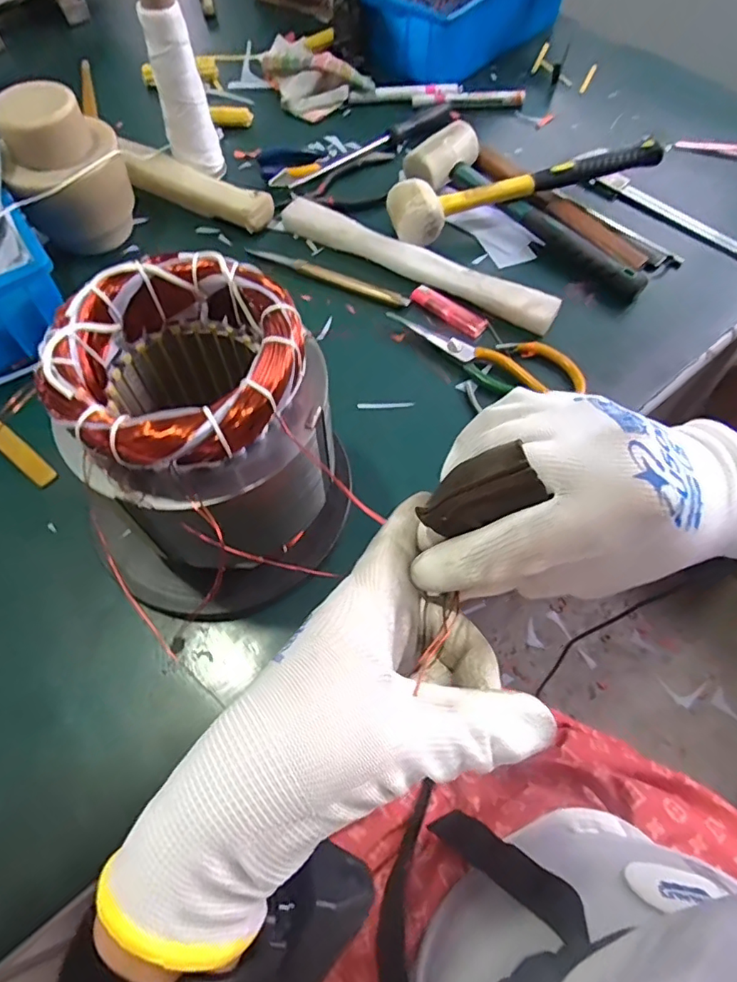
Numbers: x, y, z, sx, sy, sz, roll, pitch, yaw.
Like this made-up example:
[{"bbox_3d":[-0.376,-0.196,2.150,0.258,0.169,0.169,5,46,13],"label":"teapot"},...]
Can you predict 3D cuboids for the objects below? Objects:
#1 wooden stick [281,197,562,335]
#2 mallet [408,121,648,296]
[{"bbox_3d":[0.045,-0.227,0.536,0.291,0.026,0.030,29,65,12],"label":"wooden stick"},{"bbox_3d":[0.159,-0.280,0.556,0.074,0.051,0.277,-39,68,-19],"label":"mallet"}]

